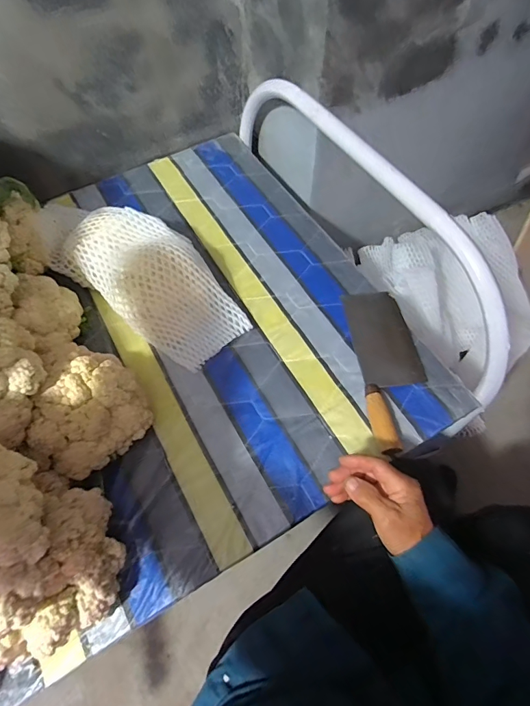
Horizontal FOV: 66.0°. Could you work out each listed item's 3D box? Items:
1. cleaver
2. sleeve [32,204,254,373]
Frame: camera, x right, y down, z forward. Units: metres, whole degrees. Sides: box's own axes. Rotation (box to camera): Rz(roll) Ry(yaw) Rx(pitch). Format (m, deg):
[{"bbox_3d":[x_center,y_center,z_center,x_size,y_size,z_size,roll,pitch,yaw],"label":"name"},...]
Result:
[{"bbox_3d":[0.196,0.009,0.638,0.102,0.032,0.286,-5,61,-1],"label":"cleaver"},{"bbox_3d":[-0.215,-0.140,0.690,0.403,0.110,0.164,33,67,18],"label":"sleeve"}]

